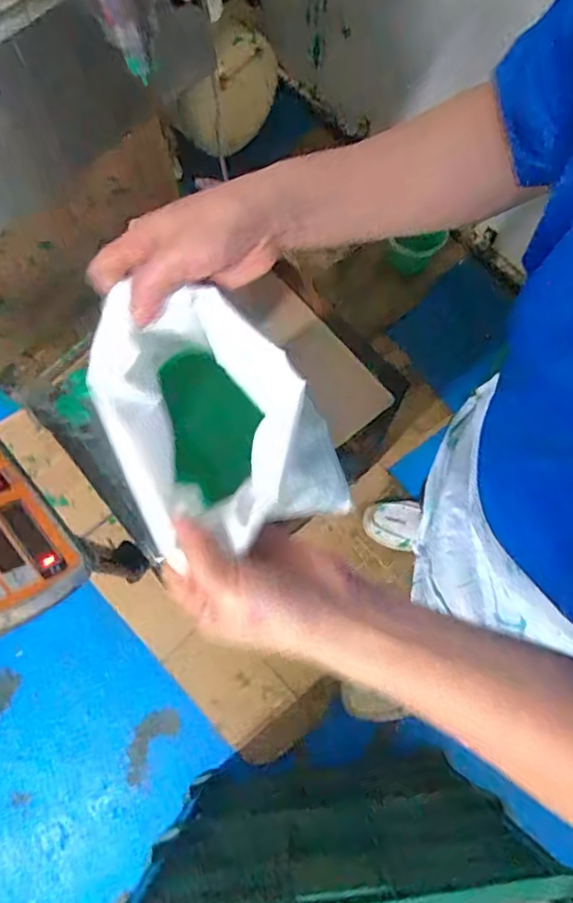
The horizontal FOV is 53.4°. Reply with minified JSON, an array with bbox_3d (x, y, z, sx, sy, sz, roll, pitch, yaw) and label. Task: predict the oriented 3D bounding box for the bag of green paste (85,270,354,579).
[{"bbox_3d":[-0.053,0.001,0.446,0.124,0.220,0.172,-23,73,-9],"label":"bag of green paste"}]

